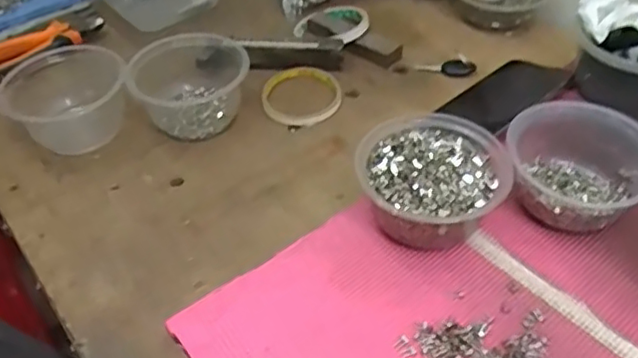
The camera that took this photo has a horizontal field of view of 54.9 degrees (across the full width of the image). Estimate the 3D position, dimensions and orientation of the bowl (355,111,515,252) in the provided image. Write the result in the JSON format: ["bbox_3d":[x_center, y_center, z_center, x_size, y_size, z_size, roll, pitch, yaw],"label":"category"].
[{"bbox_3d":[0.091,0.004,0.495,0.113,0.063,0.110,-2,45,2],"label":"bowl"}]

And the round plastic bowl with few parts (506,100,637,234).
[{"bbox_3d":[0.204,-0.007,0.488,0.112,0.071,0.094,12,47,15],"label":"round plastic bowl with few parts"}]

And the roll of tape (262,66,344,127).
[{"bbox_3d":[-0.019,-0.088,0.641,0.082,0.010,0.082,-2,45,2],"label":"roll of tape"}]

